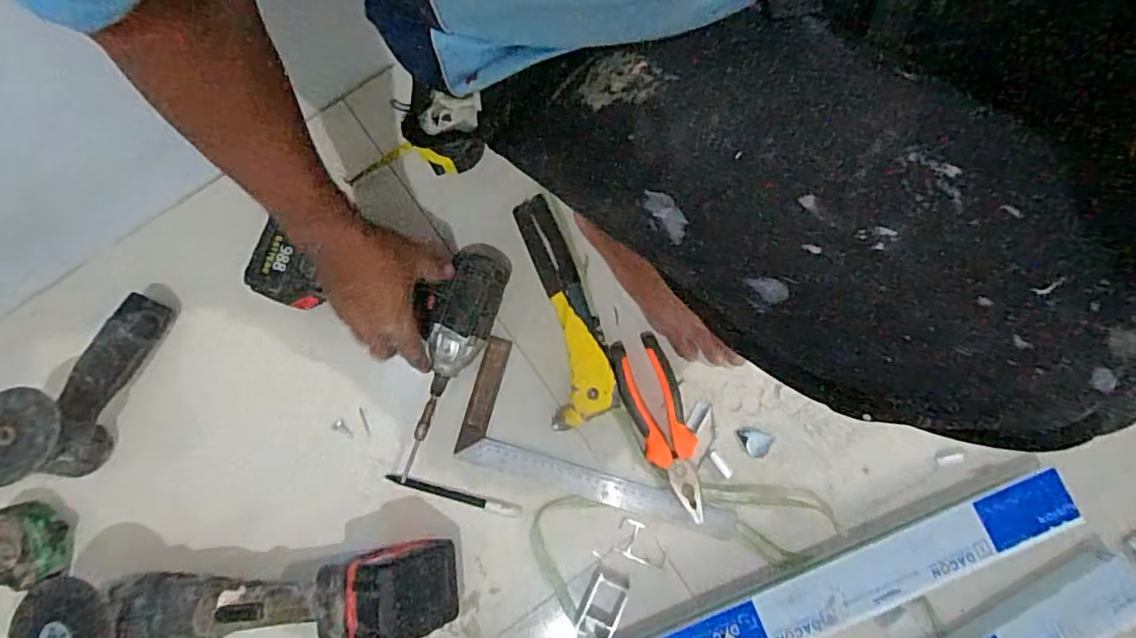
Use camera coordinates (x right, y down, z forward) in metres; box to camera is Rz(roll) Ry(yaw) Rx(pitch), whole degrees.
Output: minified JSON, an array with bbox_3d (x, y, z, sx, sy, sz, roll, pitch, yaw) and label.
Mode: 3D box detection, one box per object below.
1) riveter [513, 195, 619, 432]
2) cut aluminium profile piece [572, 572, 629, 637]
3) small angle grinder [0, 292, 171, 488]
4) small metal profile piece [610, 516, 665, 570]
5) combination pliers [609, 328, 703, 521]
[{"bbox_3d":[-0.011,-0.013,0.658,0.071,0.025,0.251,-17,80,-3],"label":"riveter"},{"bbox_3d":[0.034,0.291,0.604,0.036,0.018,0.061,27,81,4],"label":"cut aluminium profile piece"},{"bbox_3d":[-0.492,0.078,0.617,0.076,0.103,0.212,21,55,4],"label":"small angle grinder"},{"bbox_3d":[0.076,0.233,0.626,0.056,0.007,0.038,23,80,5],"label":"small metal profile piece"},{"bbox_3d":[0.101,0.110,0.630,0.059,0.021,0.192,-20,81,-4],"label":"combination pliers"}]

